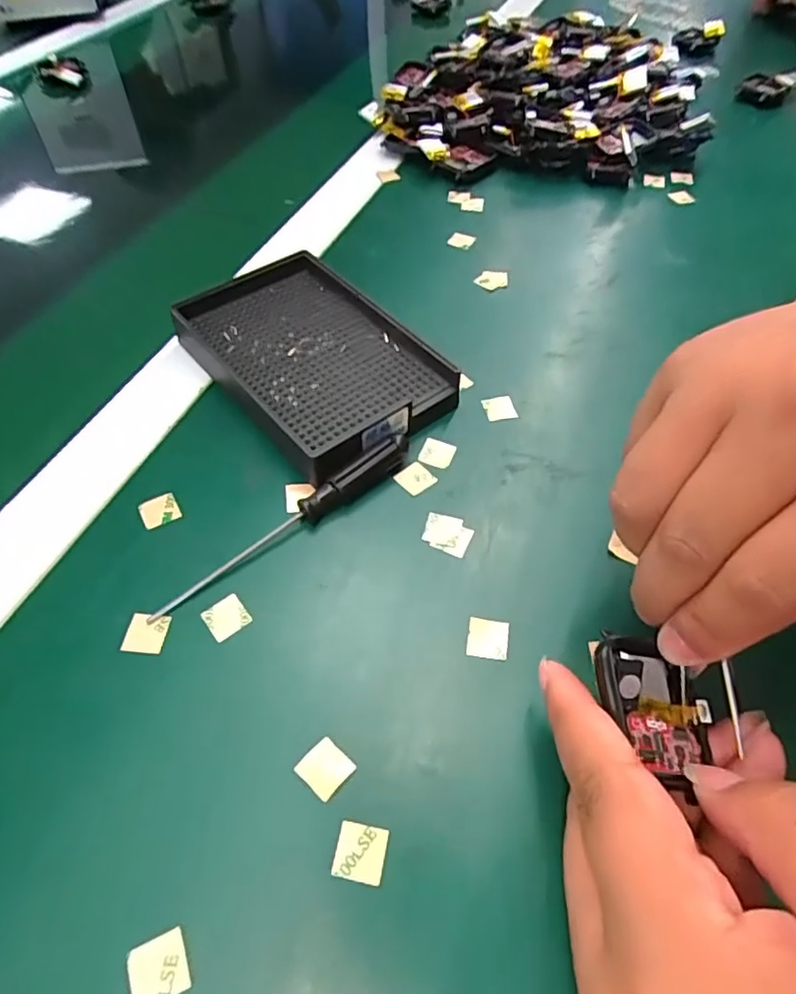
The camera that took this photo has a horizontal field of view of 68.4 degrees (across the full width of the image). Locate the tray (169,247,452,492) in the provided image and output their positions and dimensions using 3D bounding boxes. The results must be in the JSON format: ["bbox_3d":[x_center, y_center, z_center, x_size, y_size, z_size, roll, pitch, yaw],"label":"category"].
[{"bbox_3d":[-0.046,-0.072,0.306,0.089,0.024,0.138,-34,61,-24],"label":"tray"}]

